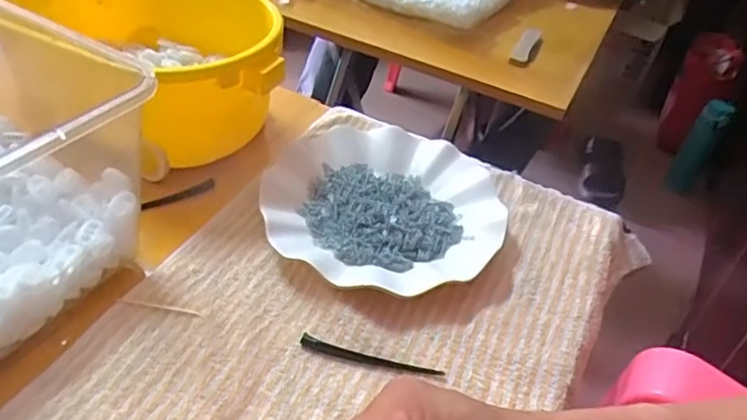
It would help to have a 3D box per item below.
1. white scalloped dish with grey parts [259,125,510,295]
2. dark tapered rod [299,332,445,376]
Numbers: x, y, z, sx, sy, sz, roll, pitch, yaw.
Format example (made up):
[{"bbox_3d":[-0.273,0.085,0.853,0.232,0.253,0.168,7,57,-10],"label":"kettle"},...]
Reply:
[{"bbox_3d":[0.010,-0.007,0.476,0.176,0.022,0.168,4,43,-3],"label":"white scalloped dish with grey parts"},{"bbox_3d":[-0.001,0.092,0.382,0.090,0.005,0.011,13,41,6],"label":"dark tapered rod"}]

